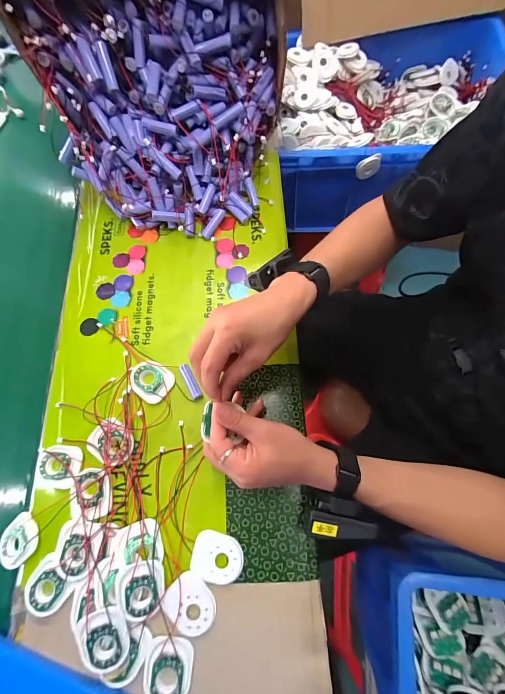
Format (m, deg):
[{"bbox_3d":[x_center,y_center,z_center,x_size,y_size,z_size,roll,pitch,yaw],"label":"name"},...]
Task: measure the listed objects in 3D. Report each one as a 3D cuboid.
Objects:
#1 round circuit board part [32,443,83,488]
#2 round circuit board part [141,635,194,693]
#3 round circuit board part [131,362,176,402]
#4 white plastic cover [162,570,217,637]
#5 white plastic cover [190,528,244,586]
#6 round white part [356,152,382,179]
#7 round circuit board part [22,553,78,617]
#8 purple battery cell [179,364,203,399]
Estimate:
[{"bbox_3d":[-0.241,0.148,0.381,0.059,0.008,0.050,0,71,2],"label":"round circuit board part"},{"bbox_3d":[-0.086,0.330,0.311,0.049,0.007,0.060,5,71,4],"label":"round circuit board part"},{"bbox_3d":[-0.138,0.045,0.411,0.059,0.004,0.048,34,75,13],"label":"round circuit board part"},{"bbox_3d":[-0.065,0.273,0.326,0.055,0.004,0.044,41,77,14],"label":"white plastic cover"},{"bbox_3d":[-0.039,0.235,0.343,0.056,0.006,0.047,9,71,5],"label":"white plastic cover"},{"bbox_3d":[0.231,-0.357,0.608,0.053,0.056,0.014,-17,70,0],"label":"round white part"},{"bbox_3d":[-0.229,0.266,0.338,0.048,0.012,0.055,38,76,14],"label":"round circuit board part"},{"bbox_3d":[-0.081,0.044,0.403,0.014,0.012,0.051,-27,72,-7],"label":"purple battery cell"}]

